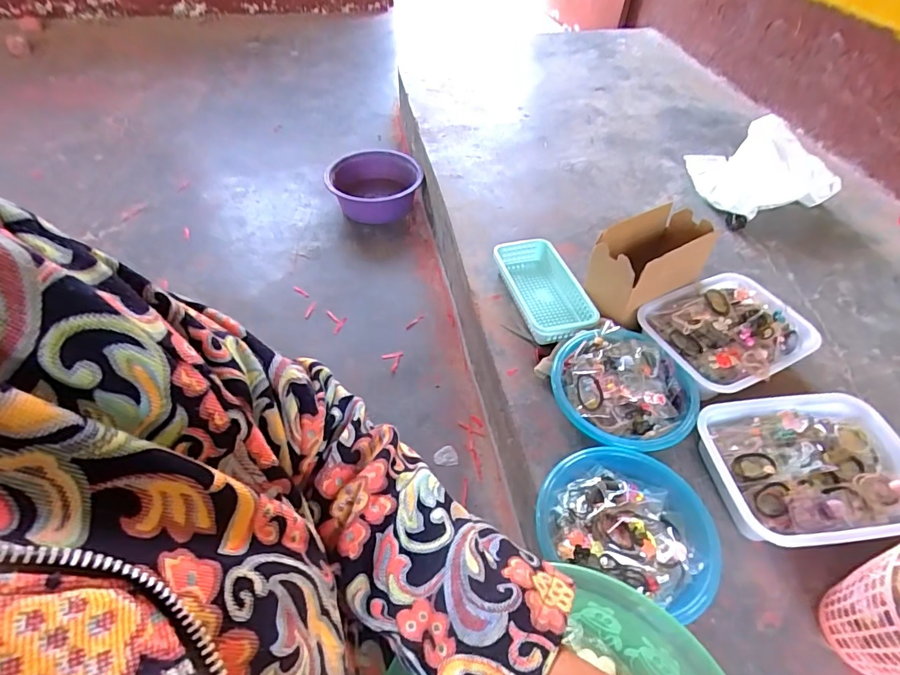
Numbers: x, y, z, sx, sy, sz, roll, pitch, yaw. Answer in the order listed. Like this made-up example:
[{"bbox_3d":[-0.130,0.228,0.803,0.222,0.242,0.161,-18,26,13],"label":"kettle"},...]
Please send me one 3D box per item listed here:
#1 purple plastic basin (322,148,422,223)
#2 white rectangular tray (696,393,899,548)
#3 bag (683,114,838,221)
[{"bbox_3d":[-0.232,-0.456,1.428,0.272,0.140,0.289,2,53,-3],"label":"purple plastic basin"},{"bbox_3d":[0.531,0.189,0.690,0.286,0.072,0.217,-7,54,-10],"label":"white rectangular tray"},{"bbox_3d":[0.742,-0.422,1.150,0.237,0.133,0.286,-11,55,-13],"label":"bag"}]

